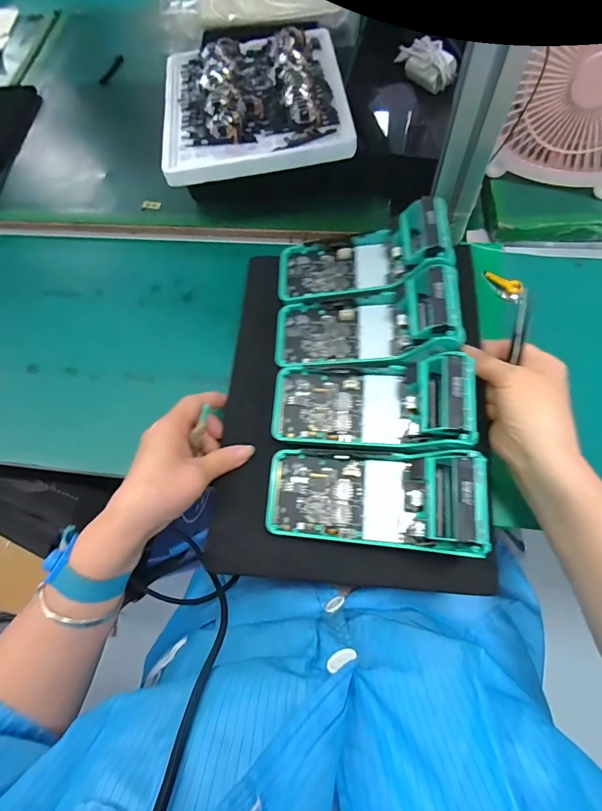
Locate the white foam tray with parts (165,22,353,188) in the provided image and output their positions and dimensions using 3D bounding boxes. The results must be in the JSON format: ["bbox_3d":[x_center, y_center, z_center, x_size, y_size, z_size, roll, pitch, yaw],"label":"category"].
[{"bbox_3d":[-0.056,-0.355,0.453,0.202,0.027,0.219,-7,70,-1],"label":"white foam tray with parts"}]

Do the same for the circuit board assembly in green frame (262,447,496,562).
[{"bbox_3d":[0.061,0.077,0.335,0.175,0.035,0.077,-1,70,15],"label":"circuit board assembly in green frame"}]

